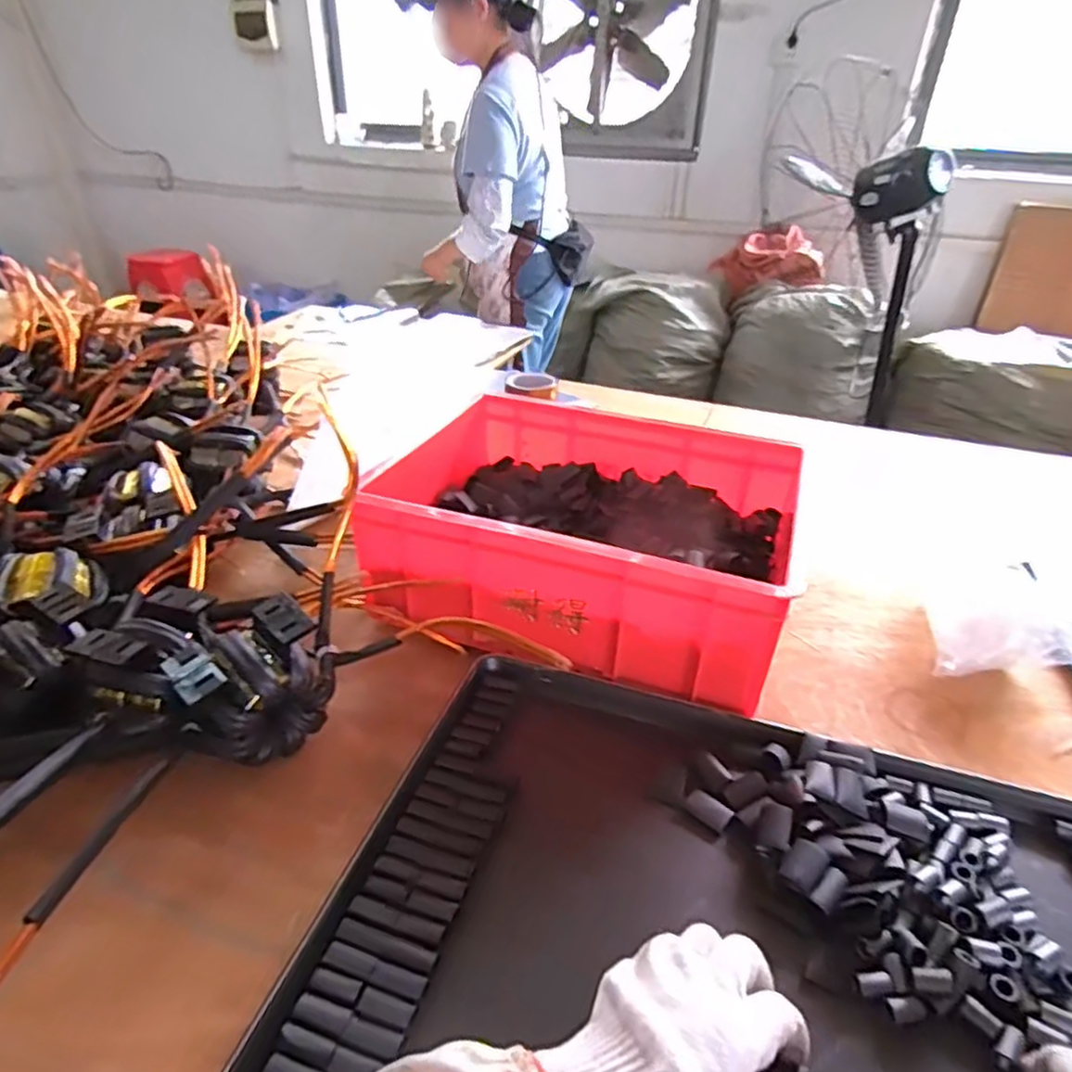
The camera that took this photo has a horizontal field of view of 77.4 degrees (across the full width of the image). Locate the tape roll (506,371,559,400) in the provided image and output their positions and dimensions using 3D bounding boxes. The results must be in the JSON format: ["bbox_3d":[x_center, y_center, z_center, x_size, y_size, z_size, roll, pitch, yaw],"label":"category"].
[{"bbox_3d":[-0.005,-0.260,1.153,0.087,0.025,0.087,4,33,5],"label":"tape roll"}]

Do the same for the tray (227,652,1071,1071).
[{"bbox_3d":[0.167,0.274,0.395,0.587,0.050,0.396,12,32,15],"label":"tray"}]

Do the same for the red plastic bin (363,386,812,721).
[{"bbox_3d":[0.057,-0.011,0.693,0.390,0.128,0.305,10,34,13],"label":"red plastic bin"}]

